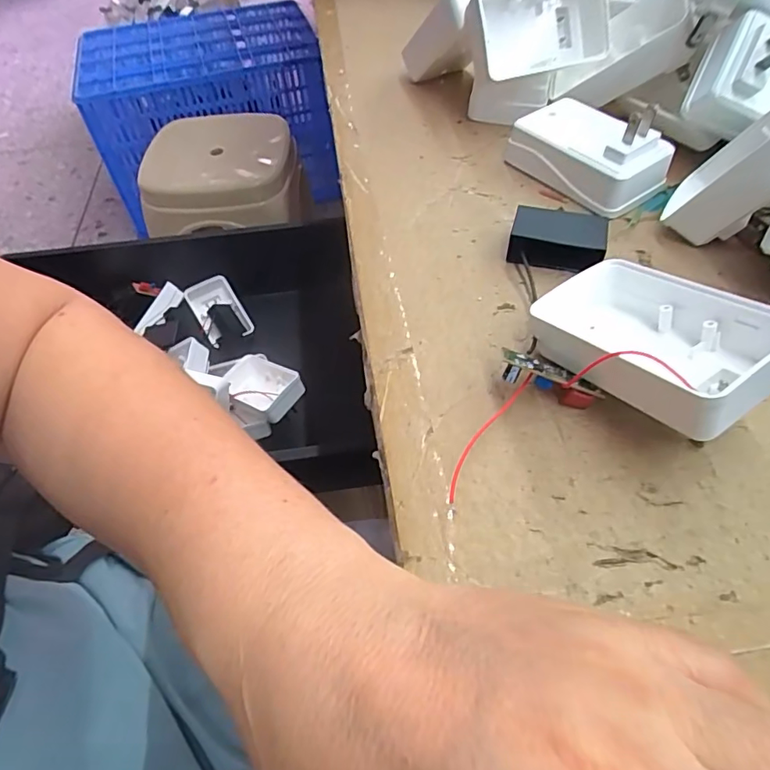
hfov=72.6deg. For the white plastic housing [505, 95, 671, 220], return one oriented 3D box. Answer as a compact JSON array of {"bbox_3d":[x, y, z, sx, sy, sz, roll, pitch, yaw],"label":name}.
[{"bbox_3d":[0.120,-0.144,0.315,0.053,0.041,0.088,-33,59,-20],"label":"white plastic housing"}]

